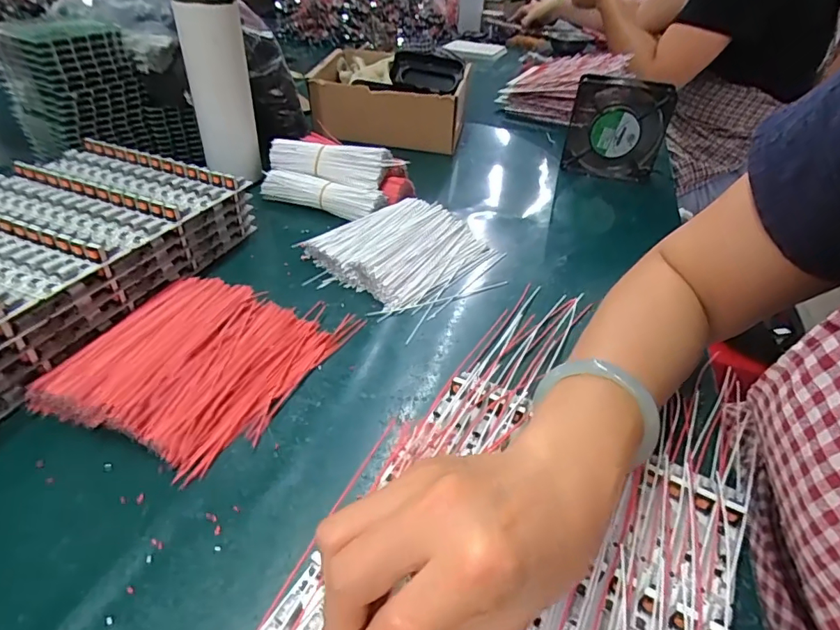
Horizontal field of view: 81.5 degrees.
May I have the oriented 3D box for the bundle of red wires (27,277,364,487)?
[{"bbox_3d":[-0.163,0.025,0.364,0.159,0.020,0.168,18,41,15],"label":"bundle of red wires"}]

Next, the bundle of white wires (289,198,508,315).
[{"bbox_3d":[-0.010,-0.068,0.490,0.151,0.021,0.150,32,46,29],"label":"bundle of white wires"}]

